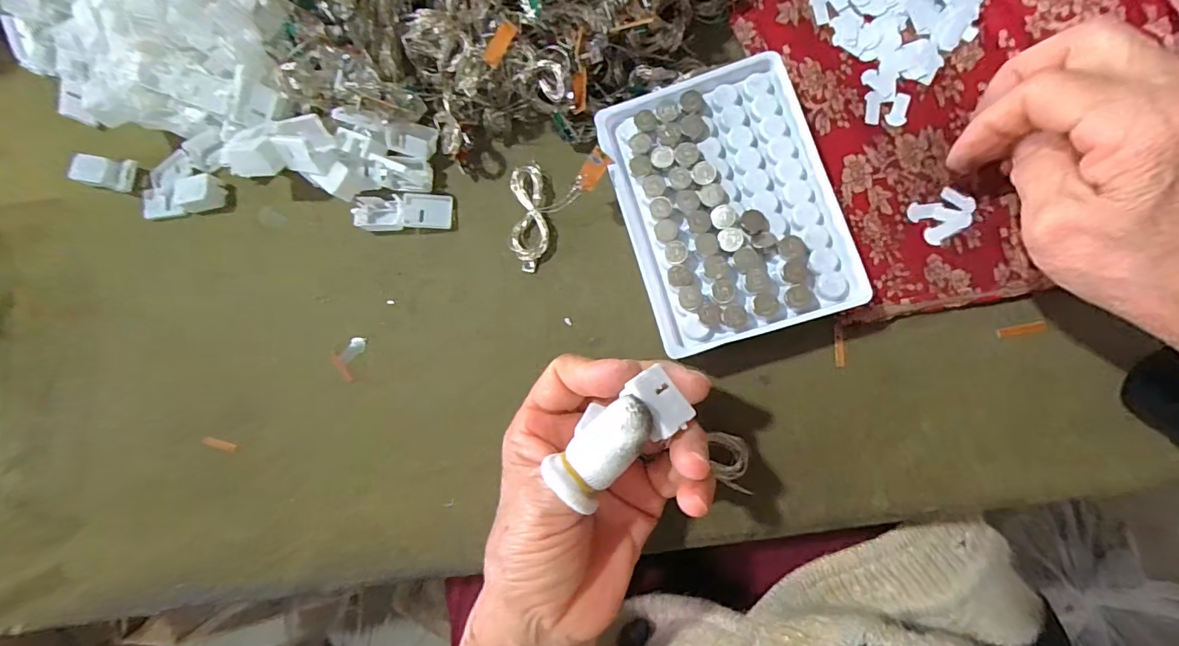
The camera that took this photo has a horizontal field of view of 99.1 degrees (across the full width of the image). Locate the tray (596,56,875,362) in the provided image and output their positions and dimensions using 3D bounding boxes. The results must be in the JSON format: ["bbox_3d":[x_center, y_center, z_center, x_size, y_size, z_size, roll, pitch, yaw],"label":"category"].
[{"bbox_3d":[0.065,-0.058,0.241,0.094,0.012,0.131,-17,81,4],"label":"tray"}]

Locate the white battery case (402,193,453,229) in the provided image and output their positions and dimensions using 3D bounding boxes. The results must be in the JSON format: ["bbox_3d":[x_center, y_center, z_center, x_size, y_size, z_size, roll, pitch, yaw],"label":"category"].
[{"bbox_3d":[-0.094,-0.065,0.290,0.027,0.006,0.020,1,83,7],"label":"white battery case"}]

